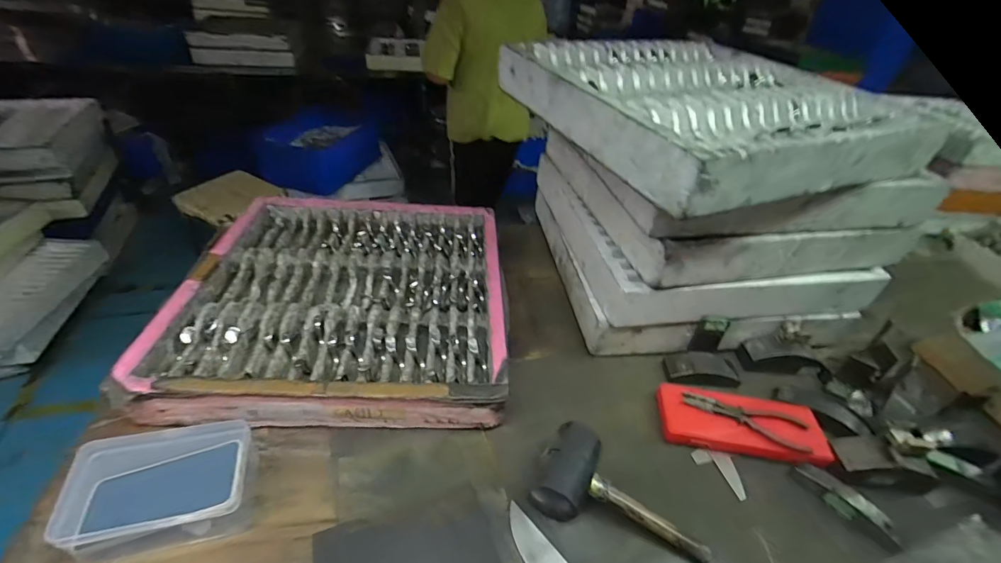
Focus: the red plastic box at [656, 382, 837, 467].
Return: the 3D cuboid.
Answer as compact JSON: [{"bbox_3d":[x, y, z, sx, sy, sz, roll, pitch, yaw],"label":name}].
[{"bbox_3d":[0.394,0.228,0.705,0.260,0.030,0.102,9,38,3],"label":"red plastic box"}]

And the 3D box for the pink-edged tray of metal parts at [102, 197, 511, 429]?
[{"bbox_3d":[-0.272,0.011,0.818,0.546,0.067,0.566,1,38,-7],"label":"pink-edged tray of metal parts"}]

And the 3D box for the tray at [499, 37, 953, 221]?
[{"bbox_3d":[0.334,-0.304,0.746,0.496,0.096,0.530,-11,41,-21],"label":"tray"}]

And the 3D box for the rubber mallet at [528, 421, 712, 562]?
[{"bbox_3d":[0.159,0.298,0.583,0.228,0.060,0.112,30,42,8],"label":"rubber mallet"}]

